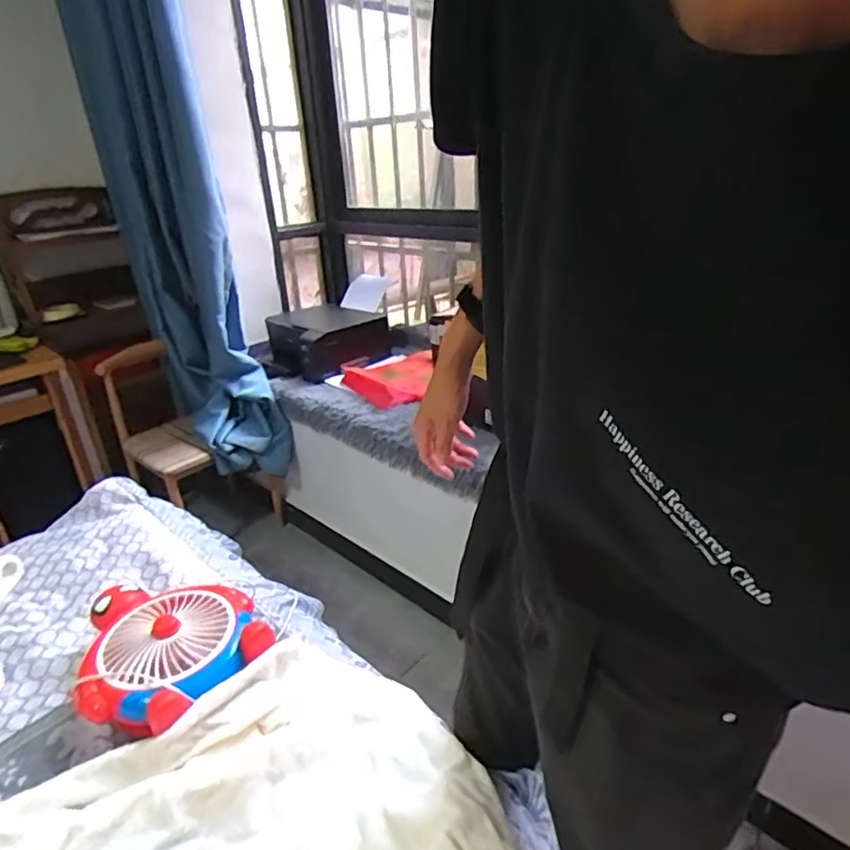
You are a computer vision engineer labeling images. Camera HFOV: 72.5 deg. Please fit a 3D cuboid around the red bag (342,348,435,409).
[{"bbox_3d":[-0.120,-0.161,1.862,0.294,0.051,0.330,-4,25,-1],"label":"red bag"}]

